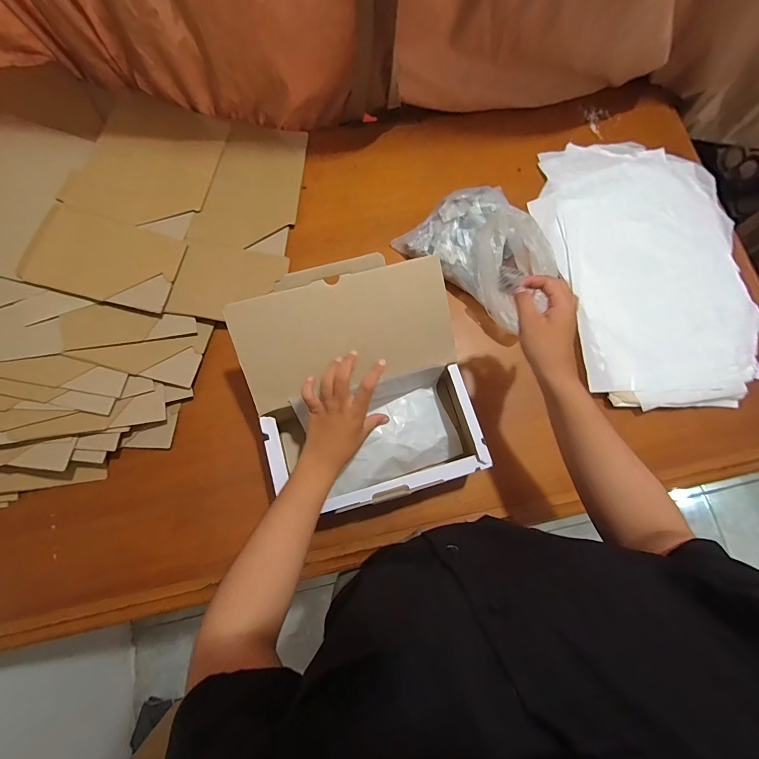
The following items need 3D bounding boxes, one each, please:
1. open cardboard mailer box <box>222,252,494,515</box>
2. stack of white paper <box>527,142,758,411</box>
[{"bbox_3d":[-0.025,0.014,0.493,0.271,0.147,0.285,-15,79,-4],"label":"open cardboard mailer box"},{"bbox_3d":[0.461,-0.204,0.643,0.348,0.039,0.508,-4,79,-2],"label":"stack of white paper"}]

